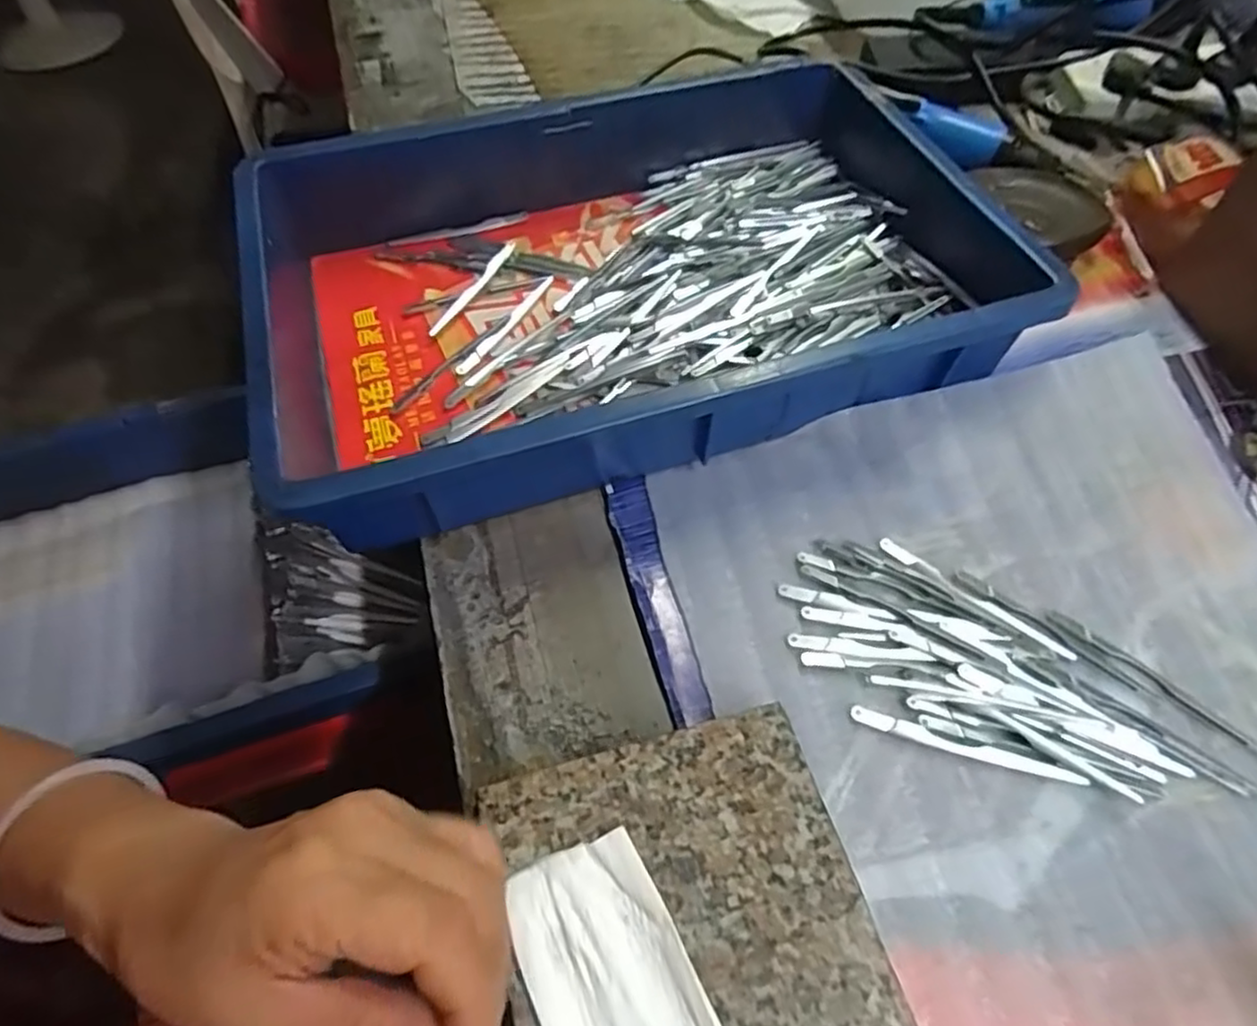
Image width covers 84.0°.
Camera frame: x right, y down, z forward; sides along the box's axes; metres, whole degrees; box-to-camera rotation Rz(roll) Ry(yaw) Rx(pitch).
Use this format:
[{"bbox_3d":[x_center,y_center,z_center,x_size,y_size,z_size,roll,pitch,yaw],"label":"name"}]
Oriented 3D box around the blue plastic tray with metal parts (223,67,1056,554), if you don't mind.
[{"bbox_3d":[0.002,-0.151,0.434,0.426,0.075,0.278,-16,59,-11],"label":"blue plastic tray with metal parts"}]

